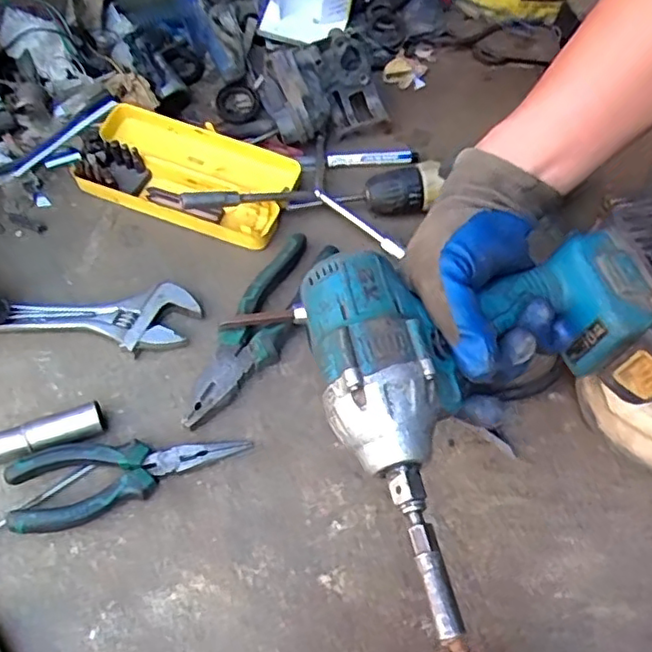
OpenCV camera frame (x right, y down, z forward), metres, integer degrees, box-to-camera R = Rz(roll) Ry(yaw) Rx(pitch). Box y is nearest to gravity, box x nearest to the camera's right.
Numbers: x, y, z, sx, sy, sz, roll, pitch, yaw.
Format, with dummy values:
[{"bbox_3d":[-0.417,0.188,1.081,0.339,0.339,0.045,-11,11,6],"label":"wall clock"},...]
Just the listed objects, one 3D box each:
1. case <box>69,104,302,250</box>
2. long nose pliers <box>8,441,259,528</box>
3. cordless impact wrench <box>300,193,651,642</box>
[{"bbox_3d":[-0.122,-0.142,0.587,0.179,0.054,0.108,13,53,5],"label":"case"},{"bbox_3d":[-0.132,0.094,0.431,0.153,0.028,0.045,-14,55,-15],"label":"long nose pliers"},{"bbox_3d":[0.126,0.027,0.362,0.248,0.069,0.189,-17,56,-14],"label":"cordless impact wrench"}]

